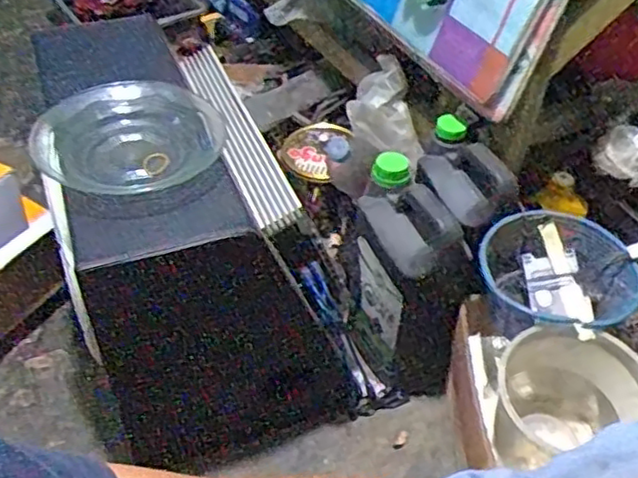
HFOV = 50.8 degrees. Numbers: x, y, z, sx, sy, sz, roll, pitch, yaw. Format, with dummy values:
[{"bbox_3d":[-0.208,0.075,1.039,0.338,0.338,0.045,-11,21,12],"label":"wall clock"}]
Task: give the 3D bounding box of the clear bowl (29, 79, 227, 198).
[{"bbox_3d":[-0.237,-0.121,0.822,0.225,0.055,0.205,5,43,2],"label":"clear bowl"}]

